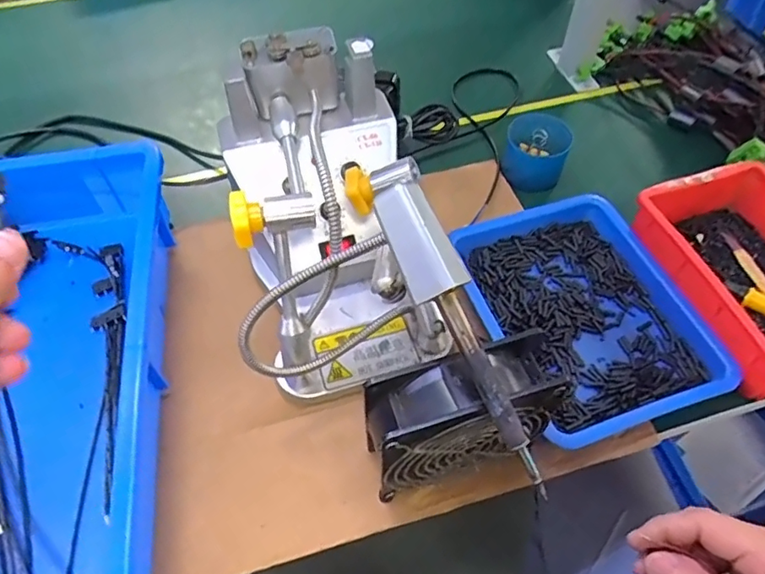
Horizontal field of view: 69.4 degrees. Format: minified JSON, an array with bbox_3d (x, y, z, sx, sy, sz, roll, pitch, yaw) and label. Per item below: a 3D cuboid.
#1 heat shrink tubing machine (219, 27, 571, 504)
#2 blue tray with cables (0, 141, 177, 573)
[{"bbox_3d":[-0.023,-0.009,0.408,0.169,0.190,0.350,-18,57,-13],"label":"heat shrink tubing machine"},{"bbox_3d":[-0.305,0.082,0.408,0.276,0.087,0.429,-8,54,-6],"label":"blue tray with cables"}]

